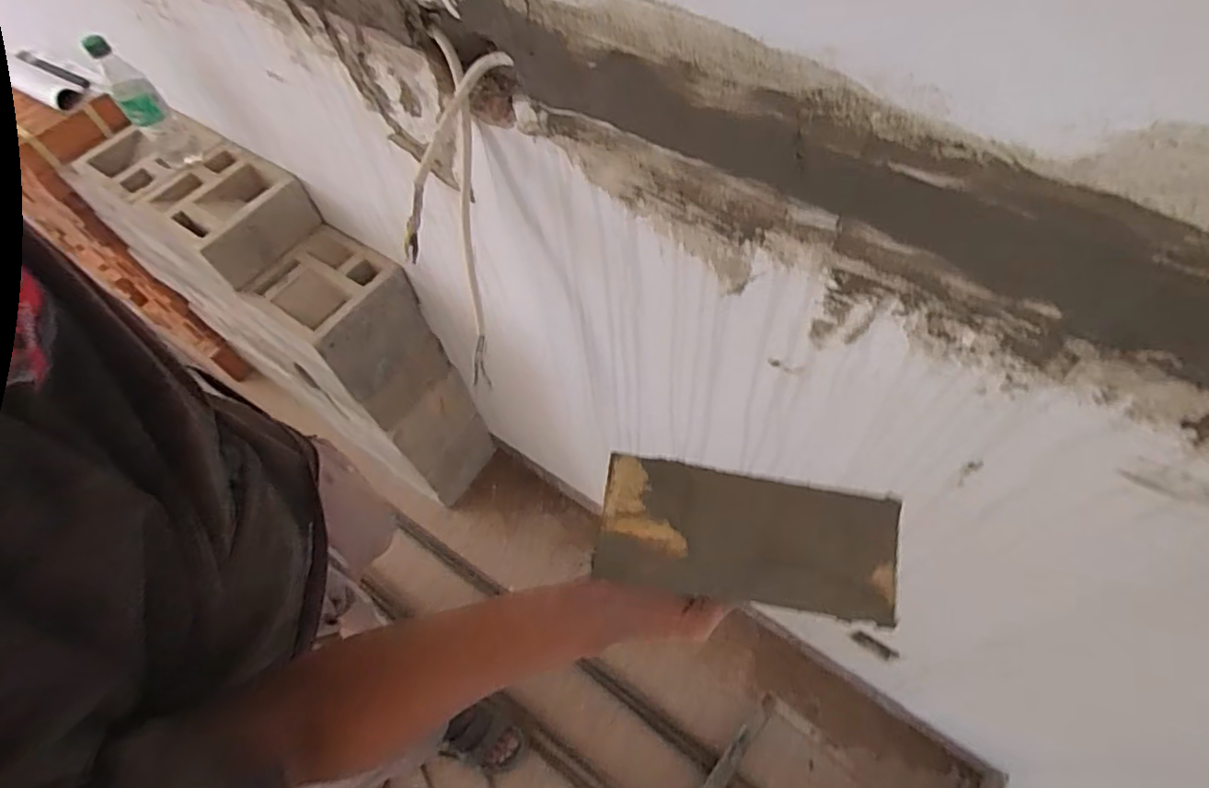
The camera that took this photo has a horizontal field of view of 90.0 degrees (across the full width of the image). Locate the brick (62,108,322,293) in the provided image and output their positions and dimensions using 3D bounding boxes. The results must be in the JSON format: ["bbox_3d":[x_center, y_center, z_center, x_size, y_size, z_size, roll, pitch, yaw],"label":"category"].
[{"bbox_3d":[-0.710,-0.340,1.064,0.368,0.149,0.228,31,66,21],"label":"brick"}]

